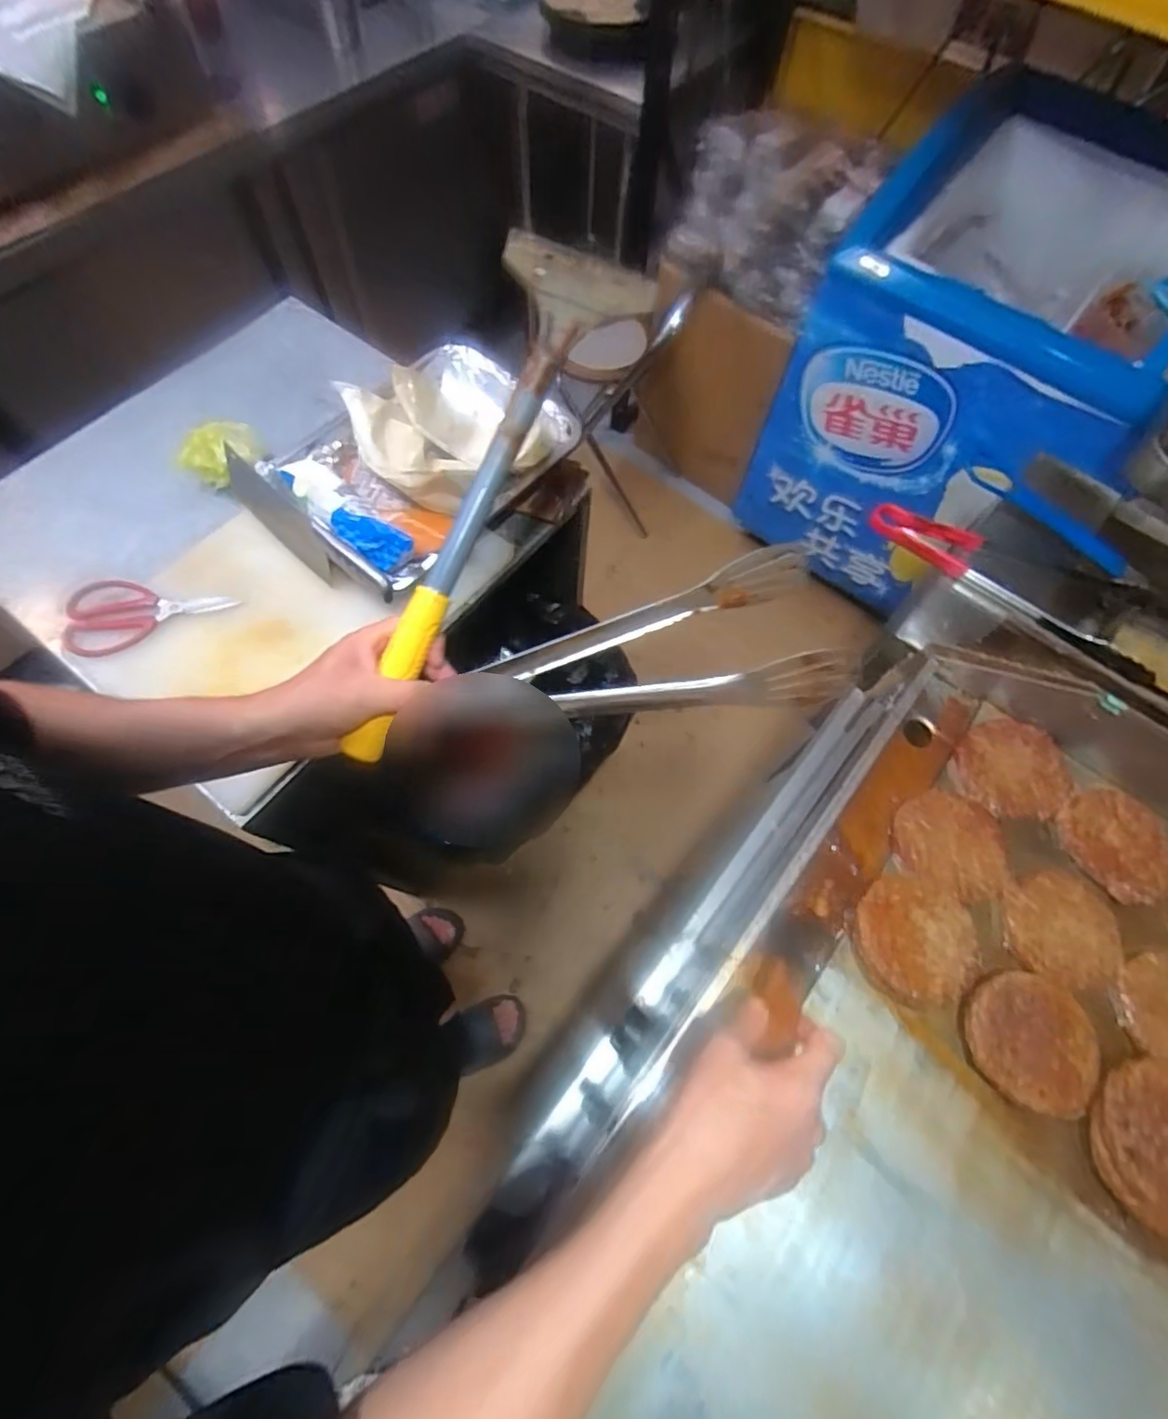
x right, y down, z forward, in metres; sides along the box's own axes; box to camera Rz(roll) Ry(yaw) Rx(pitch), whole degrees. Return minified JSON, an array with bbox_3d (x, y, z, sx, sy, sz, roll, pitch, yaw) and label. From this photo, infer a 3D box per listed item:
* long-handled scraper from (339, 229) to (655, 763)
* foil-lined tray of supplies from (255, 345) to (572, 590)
[{"bbox_3d":[-0.074,-0.135,0.408,0.083,0.048,0.373,27,95,9],"label":"long-handled scraper"},{"bbox_3d":[-0.197,-0.332,0.735,0.246,0.105,0.330,41,72,14],"label":"foil-lined tray of supplies"}]

